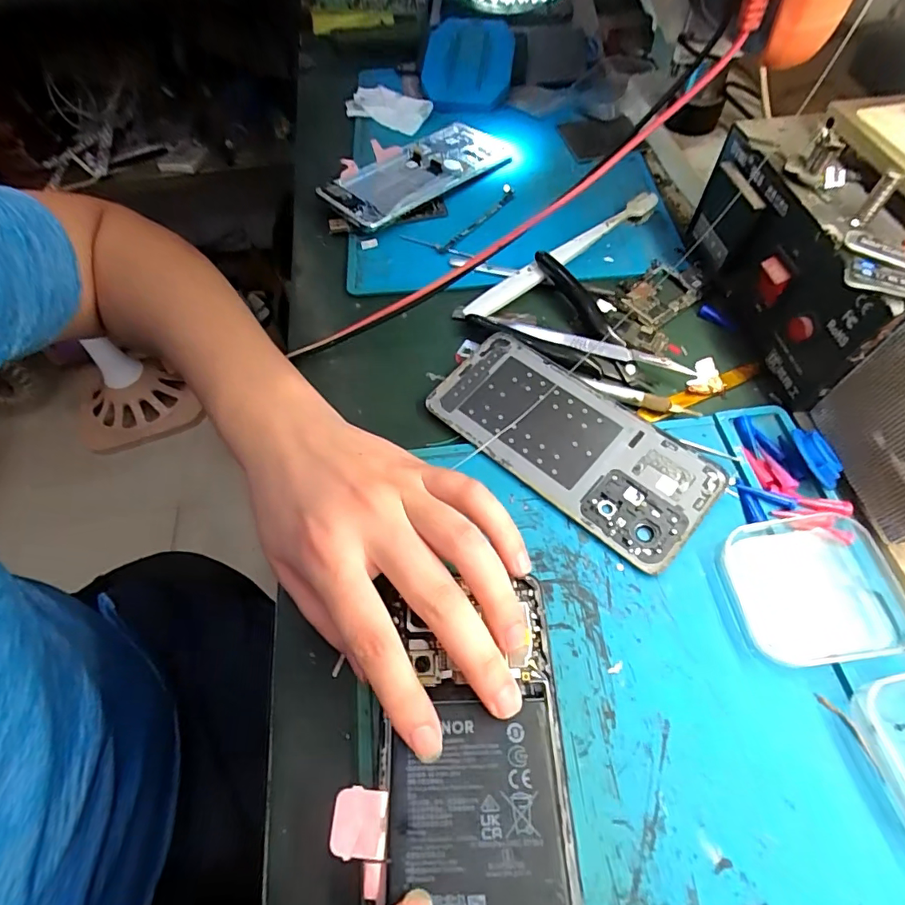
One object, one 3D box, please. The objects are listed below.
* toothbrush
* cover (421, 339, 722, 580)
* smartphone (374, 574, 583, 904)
[{"bbox_3d":[0.077,-0.142,0.355,0.181,0.018,0.021,-35,63,-17],"label":"toothbrush"},{"bbox_3d":[0.063,-0.006,0.276,0.158,0.012,0.070,38,67,23],"label":"cover"},{"bbox_3d":[0.008,0.128,0.192,0.071,0.011,0.151,-4,58,1],"label":"smartphone"}]

